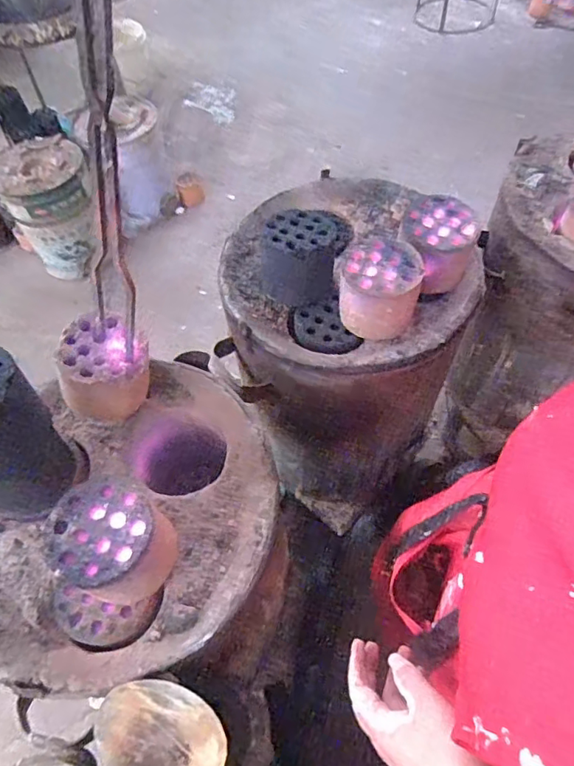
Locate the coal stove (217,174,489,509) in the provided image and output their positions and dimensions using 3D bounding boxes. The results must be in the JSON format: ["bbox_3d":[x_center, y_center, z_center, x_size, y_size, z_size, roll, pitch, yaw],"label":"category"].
[{"bbox_3d":[0.092,-0.062,0.909,0.347,0.530,0.336,-9,58,-3],"label":"coal stove"}]

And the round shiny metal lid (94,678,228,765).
[{"bbox_3d":[-0.115,0.321,0.471,0.110,0.008,0.111,-1,84,7],"label":"round shiny metal lid"}]

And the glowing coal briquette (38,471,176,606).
[{"bbox_3d":[-0.168,0.154,0.517,0.098,0.089,0.096,-1,57,2],"label":"glowing coal briquette"}]

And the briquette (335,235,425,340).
[{"bbox_3d":[0.117,-0.123,0.678,0.109,0.088,0.097,2,58,4],"label":"briquette"}]

